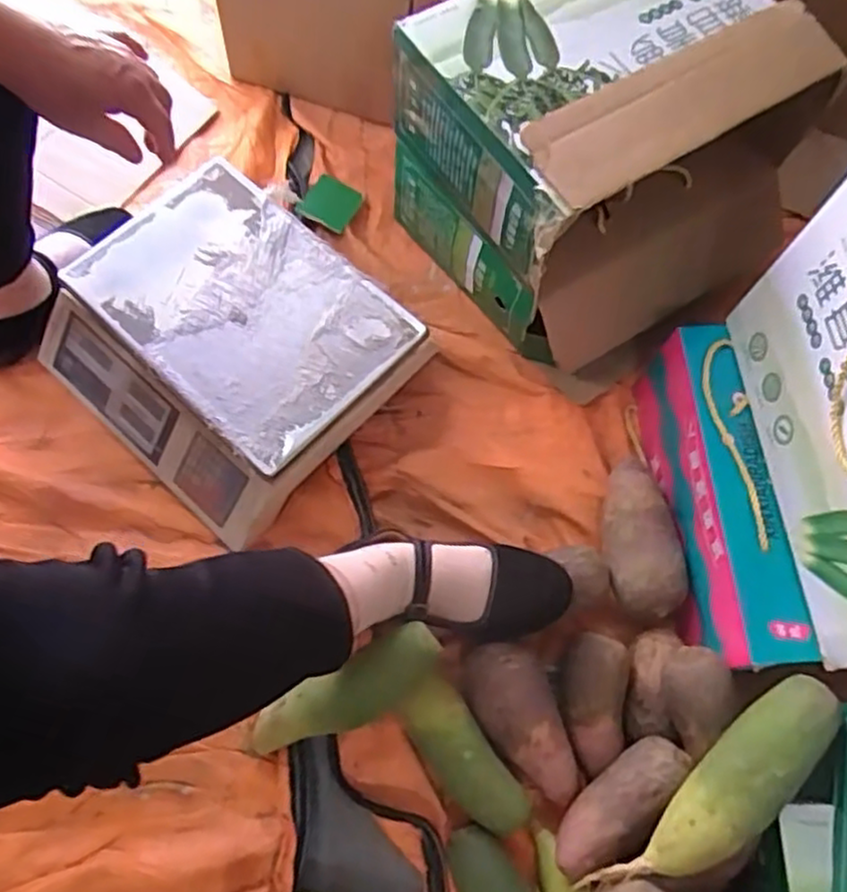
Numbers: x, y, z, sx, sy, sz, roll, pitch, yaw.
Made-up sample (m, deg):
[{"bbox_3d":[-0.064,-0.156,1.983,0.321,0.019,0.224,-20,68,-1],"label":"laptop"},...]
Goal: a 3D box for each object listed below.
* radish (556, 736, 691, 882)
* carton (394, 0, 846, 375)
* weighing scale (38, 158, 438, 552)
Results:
[{"bbox_3d":[0.169,0.309,0.607,0.052,0.050,0.140,40,72,13],"label":"radish"},{"bbox_3d":[0.207,-0.321,0.769,0.366,0.263,0.321,-29,72,-13],"label":"carton"},{"bbox_3d":[-0.216,-0.113,0.772,0.347,0.091,0.290,42,72,14],"label":"weighing scale"}]

